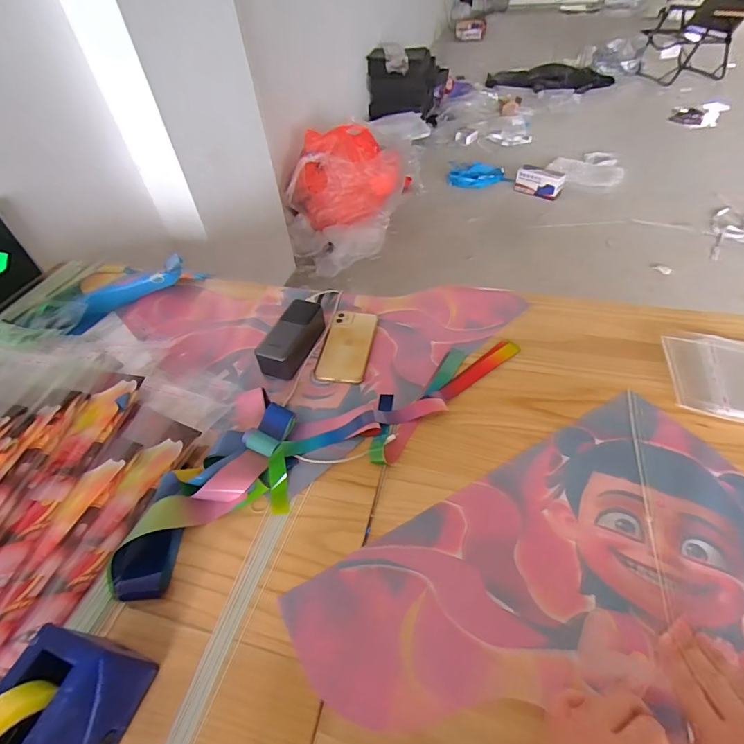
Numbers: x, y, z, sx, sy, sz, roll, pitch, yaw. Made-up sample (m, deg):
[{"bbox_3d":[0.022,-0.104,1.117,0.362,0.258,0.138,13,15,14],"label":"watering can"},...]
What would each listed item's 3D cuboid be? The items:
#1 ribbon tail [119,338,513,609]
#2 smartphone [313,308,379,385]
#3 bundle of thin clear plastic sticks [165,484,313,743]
[{"bbox_3d":[-0.049,0.059,0.568,0.592,0.040,0.183,-27,51,-19],"label":"ribbon tail"},{"bbox_3d":[-0.038,-0.045,0.669,0.074,0.015,0.157,6,48,10],"label":"smartphone"},{"bbox_3d":[-0.149,0.274,0.396,0.034,0.009,0.356,12,49,15],"label":"bundle of thin clear plastic sticks"}]

